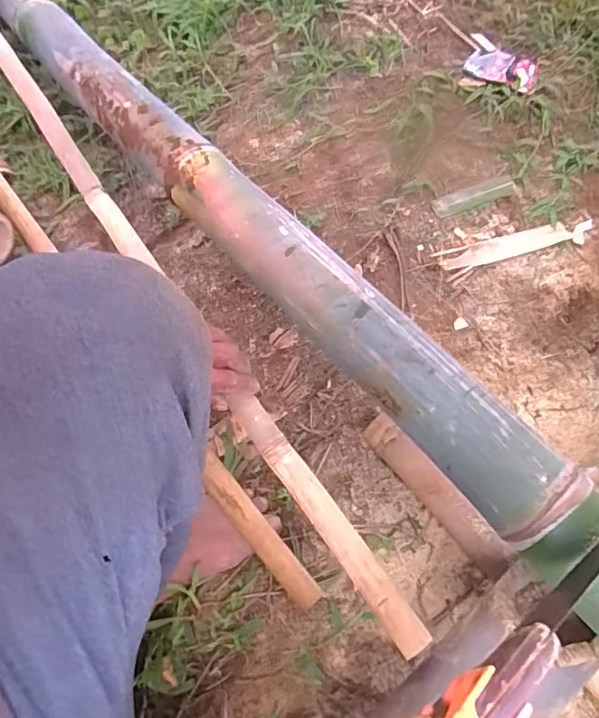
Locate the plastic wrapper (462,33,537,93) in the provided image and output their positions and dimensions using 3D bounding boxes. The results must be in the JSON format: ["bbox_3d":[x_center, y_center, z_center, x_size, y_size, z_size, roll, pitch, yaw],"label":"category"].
[{"bbox_3d":[0.366,-0.540,0.943,0.126,0.031,0.166,18,65,10],"label":"plastic wrapper"}]

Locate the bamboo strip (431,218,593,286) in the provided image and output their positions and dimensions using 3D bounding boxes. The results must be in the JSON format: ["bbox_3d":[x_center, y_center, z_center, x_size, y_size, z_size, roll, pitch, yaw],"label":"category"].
[{"bbox_3d":[0.328,-0.171,0.776,0.256,0.006,0.052,-18,65,-8],"label":"bamboo strip"}]

